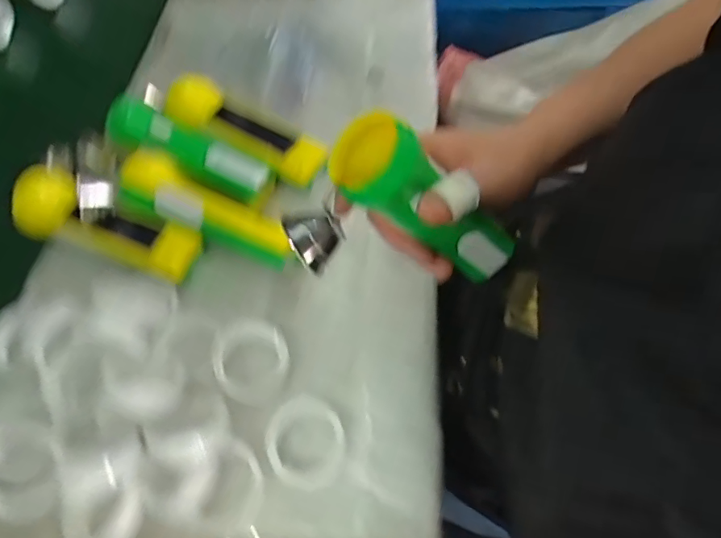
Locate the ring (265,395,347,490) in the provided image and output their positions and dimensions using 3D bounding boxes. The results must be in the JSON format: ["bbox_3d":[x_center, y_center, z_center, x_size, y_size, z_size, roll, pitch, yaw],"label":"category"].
[{"bbox_3d":[-0.036,0.115,0.328,0.054,0.011,0.055,-1,60,2],"label":"ring"}]

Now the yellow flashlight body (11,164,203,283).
[{"bbox_3d":[-0.215,-0.037,0.410,0.165,0.033,0.052,20,63,14],"label":"yellow flashlight body"}]

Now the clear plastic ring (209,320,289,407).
[{"bbox_3d":[-0.080,0.065,0.358,0.053,0.010,0.066,-13,60,-5],"label":"clear plastic ring"}]

